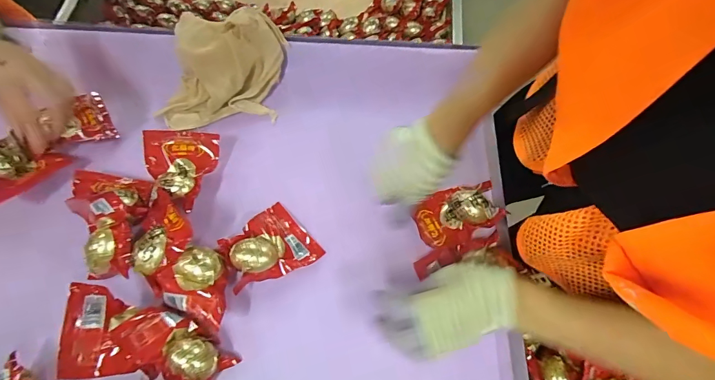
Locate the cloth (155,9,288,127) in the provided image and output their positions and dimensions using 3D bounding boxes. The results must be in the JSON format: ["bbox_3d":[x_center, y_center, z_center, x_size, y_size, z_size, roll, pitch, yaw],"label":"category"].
[{"bbox_3d":[-0.203,-0.189,0.569,0.176,0.077,0.176,0,67,-3],"label":"cloth"}]

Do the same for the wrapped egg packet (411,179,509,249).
[{"bbox_3d":[0.132,0.030,0.502,0.104,0.047,0.073,-15,68,-9],"label":"wrapped egg packet"}]

